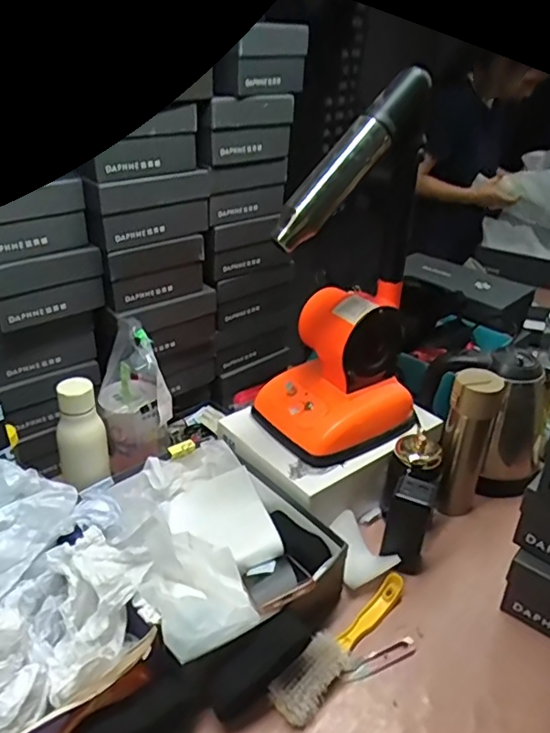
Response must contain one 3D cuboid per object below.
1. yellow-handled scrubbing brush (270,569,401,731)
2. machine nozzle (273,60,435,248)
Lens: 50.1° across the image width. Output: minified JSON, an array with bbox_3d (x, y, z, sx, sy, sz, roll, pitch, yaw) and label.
[{"bbox_3d":[0.087,0.335,0.718,0.050,0.030,0.229,26,38,35],"label":"yellow-handled scrubbing brush"},{"bbox_3d":[0.095,-0.252,0.725,0.264,0.050,0.053,-51,44,0],"label":"machine nozzle"}]

